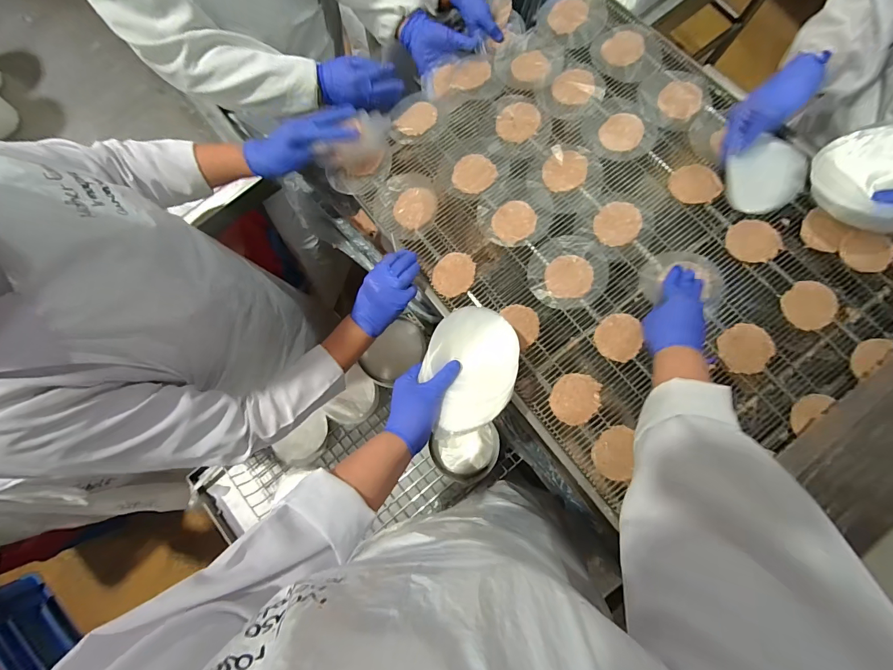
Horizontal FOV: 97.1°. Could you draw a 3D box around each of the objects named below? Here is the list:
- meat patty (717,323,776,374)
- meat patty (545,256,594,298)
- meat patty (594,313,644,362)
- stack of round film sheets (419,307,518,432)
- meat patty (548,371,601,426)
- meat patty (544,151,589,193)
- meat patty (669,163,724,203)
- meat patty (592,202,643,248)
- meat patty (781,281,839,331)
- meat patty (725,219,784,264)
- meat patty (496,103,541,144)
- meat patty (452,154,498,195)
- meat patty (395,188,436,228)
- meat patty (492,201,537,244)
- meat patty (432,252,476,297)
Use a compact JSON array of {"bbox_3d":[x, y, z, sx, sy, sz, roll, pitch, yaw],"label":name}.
[{"bbox_3d":[0.433,0.021,0.572,0.071,0.014,0.069,0,82,1],"label":"meat patty"},{"bbox_3d":[0.194,-0.093,0.624,0.069,0.014,0.071,0,82,1],"label":"meat patty"},{"bbox_3d":[0.259,0.003,0.595,0.063,0.012,0.072,11,83,2],"label":"meat patty"},{"bbox_3d":[0.030,0.045,0.515,0.116,0.038,0.166,18,83,3],"label":"stack of round film sheets"},{"bbox_3d":[0.190,0.092,0.581,0.064,0.015,0.075,40,85,6],"label":"meat patty"},{"bbox_3d":[0.201,-0.276,0.663,0.075,0.004,0.067,-18,82,-2],"label":"meat patty"},{"bbox_3d":[0.402,-0.243,0.637,0.066,0.016,0.072,0,82,1],"label":"meat patty"},{"bbox_3d":[0.276,-0.179,0.635,0.070,0.010,0.078,15,83,3],"label":"meat patty"},{"bbox_3d":[0.532,-0.044,0.576,0.071,0.016,0.069,0,82,1],"label":"meat patty"},{"bbox_3d":[0.476,-0.144,0.609,0.072,0.016,0.067,0,82,1],"label":"meat patty"},{"bbox_3d":[0.125,-0.376,0.692,0.080,0.004,0.069,-45,84,-5],"label":"meat patty"},{"bbox_3d":[0.047,-0.277,0.677,0.070,0.004,0.071,0,82,1],"label":"meat patty"},{"bbox_3d":[-0.054,-0.218,0.672,0.067,0.008,0.075,37,84,5],"label":"meat patty"},{"bbox_3d":[0.112,-0.187,0.650,0.068,0.012,0.071,0,82,1],"label":"meat patty"},{"bbox_3d":[0.012,-0.100,0.645,0.066,0.013,0.074,15,83,3],"label":"meat patty"}]

